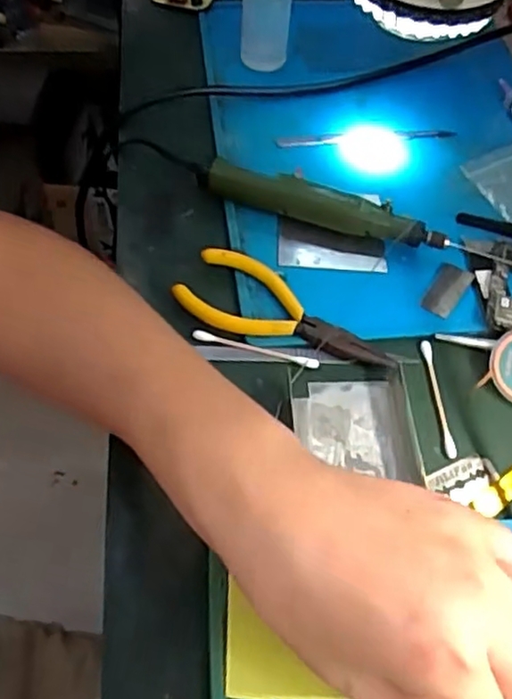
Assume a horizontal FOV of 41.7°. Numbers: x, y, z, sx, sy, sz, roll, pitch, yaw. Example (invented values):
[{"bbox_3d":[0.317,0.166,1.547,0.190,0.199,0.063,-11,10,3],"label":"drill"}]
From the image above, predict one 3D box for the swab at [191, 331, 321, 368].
[{"bbox_3d":[0.000,-0.001,0.372,0.072,0.004,0.005,15,57,7],"label":"swab"}]

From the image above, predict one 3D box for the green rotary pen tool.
[{"bbox_3d":[0.040,-0.091,0.425,0.159,0.025,0.020,17,57,8],"label":"green rotary pen tool"}]

